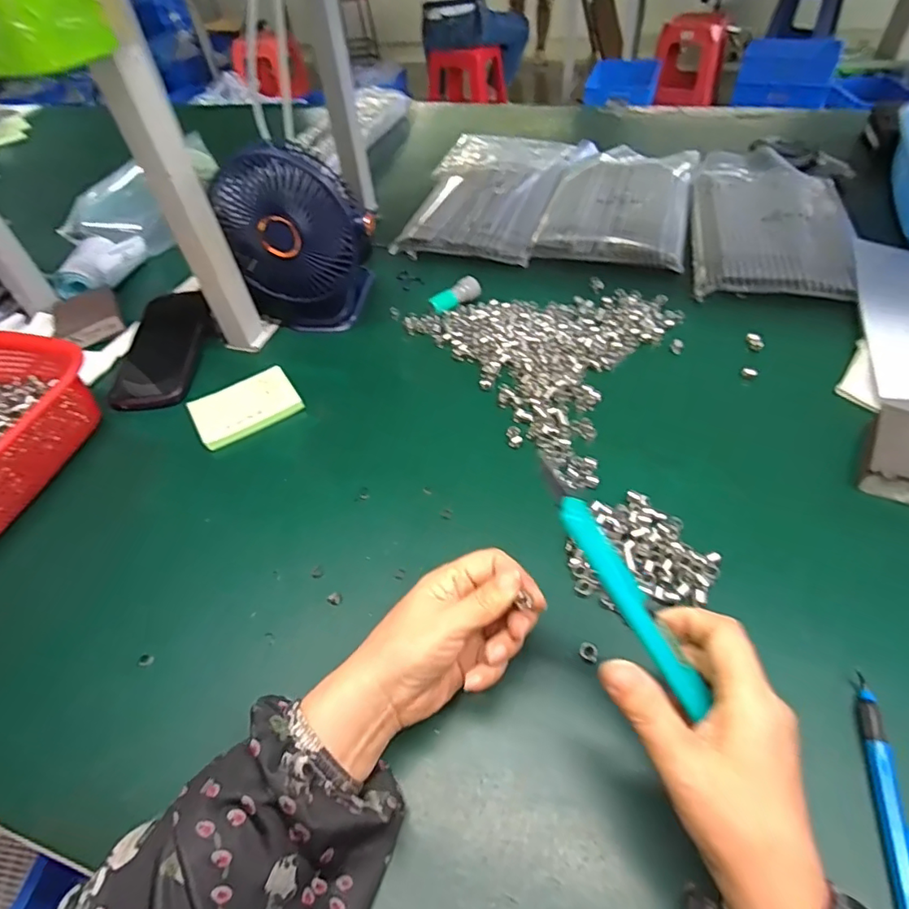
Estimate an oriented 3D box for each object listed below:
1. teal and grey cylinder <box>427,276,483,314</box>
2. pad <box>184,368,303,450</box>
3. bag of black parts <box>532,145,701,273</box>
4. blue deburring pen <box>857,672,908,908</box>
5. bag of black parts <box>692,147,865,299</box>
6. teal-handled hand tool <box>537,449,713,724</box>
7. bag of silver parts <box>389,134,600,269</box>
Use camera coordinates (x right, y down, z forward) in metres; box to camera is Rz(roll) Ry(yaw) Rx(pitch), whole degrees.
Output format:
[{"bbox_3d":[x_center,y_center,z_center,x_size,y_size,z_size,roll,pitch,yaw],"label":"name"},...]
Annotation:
[{"bbox_3d":[0.001,-0.180,0.610,0.058,0.020,0.022,-32,53,-20],"label":"teal and grey cylinder"},{"bbox_3d":[-0.204,-0.048,0.528,0.097,0.012,0.064,-27,52,-17],"label":"pad"},{"bbox_3d":[0.236,-0.362,0.758,0.184,0.019,0.320,12,51,16],"label":"bag of black parts"},{"bbox_3d":[0.226,0.179,0.280,0.012,0.012,0.121,9,51,14],"label":"blue deburring pen"},{"bbox_3d":[0.392,-0.301,0.677,0.177,0.020,0.339,8,50,13],"label":"bag of black parts"},{"bbox_3d":[0.079,0.060,0.266,0.018,0.008,0.136,-28,78,-17],"label":"teal-handled hand tool"},{"bbox_3d":[0.054,-0.395,0.797,0.214,0.036,0.355,16,52,19],"label":"bag of silver parts"}]

